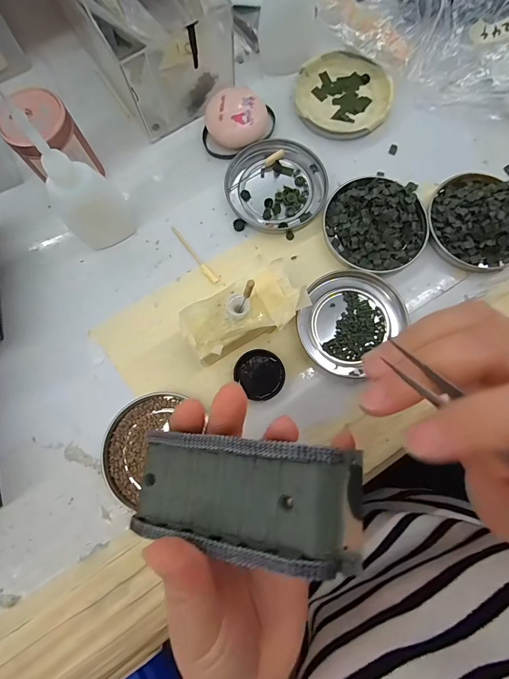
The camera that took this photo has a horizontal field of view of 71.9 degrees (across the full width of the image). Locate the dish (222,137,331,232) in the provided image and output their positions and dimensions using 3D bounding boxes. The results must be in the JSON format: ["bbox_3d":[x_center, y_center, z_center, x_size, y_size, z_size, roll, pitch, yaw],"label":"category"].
[{"bbox_3d":[0.018,-0.124,0.282,0.078,0.008,0.076,0,79,0],"label":"dish"}]

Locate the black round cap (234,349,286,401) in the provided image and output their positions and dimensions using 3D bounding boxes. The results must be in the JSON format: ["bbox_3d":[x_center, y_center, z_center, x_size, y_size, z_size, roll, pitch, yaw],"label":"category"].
[{"bbox_3d":[0.005,0.025,0.255,0.033,0.004,0.036,0,79,0],"label":"black round cap"}]

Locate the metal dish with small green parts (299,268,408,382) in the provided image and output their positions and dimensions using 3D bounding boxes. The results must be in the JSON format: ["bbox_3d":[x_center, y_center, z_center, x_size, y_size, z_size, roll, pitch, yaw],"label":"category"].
[{"bbox_3d":[0.068,-0.016,0.258,0.067,0.008,0.075,39,81,8],"label":"metal dish with small green parts"}]

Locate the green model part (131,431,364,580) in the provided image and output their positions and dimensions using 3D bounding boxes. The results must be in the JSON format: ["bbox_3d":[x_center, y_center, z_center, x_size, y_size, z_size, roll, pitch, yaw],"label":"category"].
[{"bbox_3d":[-0.007,0.062,0.141,0.094,0.020,0.042,-3,78,22],"label":"green model part"}]

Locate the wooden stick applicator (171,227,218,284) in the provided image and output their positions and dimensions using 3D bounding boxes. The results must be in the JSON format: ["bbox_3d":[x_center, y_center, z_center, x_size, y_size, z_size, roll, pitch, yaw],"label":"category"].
[{"bbox_3d":[-0.048,-0.066,0.274,0.006,0.004,0.058,-39,81,-7],"label":"wooden stick applicator"}]

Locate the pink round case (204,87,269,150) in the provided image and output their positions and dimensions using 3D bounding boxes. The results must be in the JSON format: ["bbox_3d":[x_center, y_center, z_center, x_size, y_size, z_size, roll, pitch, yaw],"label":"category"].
[{"bbox_3d":[-0.014,-0.177,0.284,0.046,0.023,0.042,0,79,0],"label":"pink round case"}]

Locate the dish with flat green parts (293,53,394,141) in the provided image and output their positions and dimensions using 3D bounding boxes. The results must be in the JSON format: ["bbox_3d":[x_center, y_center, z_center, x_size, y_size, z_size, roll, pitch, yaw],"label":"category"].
[{"bbox_3d":[0.073,-0.205,0.296,0.079,0.009,0.076,0,79,0],"label":"dish with flat green parts"}]

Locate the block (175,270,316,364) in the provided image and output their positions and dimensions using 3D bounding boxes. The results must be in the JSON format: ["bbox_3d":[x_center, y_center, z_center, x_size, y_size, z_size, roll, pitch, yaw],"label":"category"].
[{"bbox_3d":[-0.005,-0.016,0.244,0.083,0.040,0.039,-27,80,-5],"label":"block"}]

